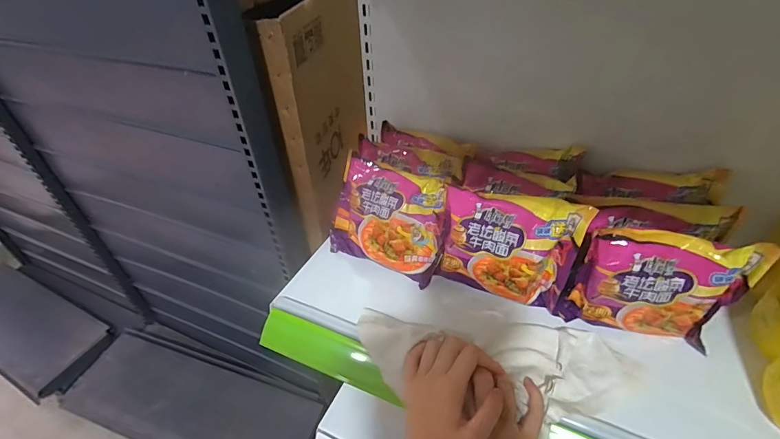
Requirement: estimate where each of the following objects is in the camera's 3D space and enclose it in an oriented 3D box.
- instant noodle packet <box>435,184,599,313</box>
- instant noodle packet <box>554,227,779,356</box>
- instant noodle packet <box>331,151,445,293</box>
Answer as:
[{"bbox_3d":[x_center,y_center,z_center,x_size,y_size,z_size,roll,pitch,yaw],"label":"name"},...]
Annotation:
[{"bbox_3d":[0.141,0.032,0.479,0.153,0.132,0.045,13,17,13],"label":"instant noodle packet"},{"bbox_3d":[0.281,0.073,0.419,0.151,0.128,0.035,10,41,14],"label":"instant noodle packet"},{"bbox_3d":[-0.007,-0.002,0.536,0.166,0.135,0.028,20,9,26],"label":"instant noodle packet"}]

